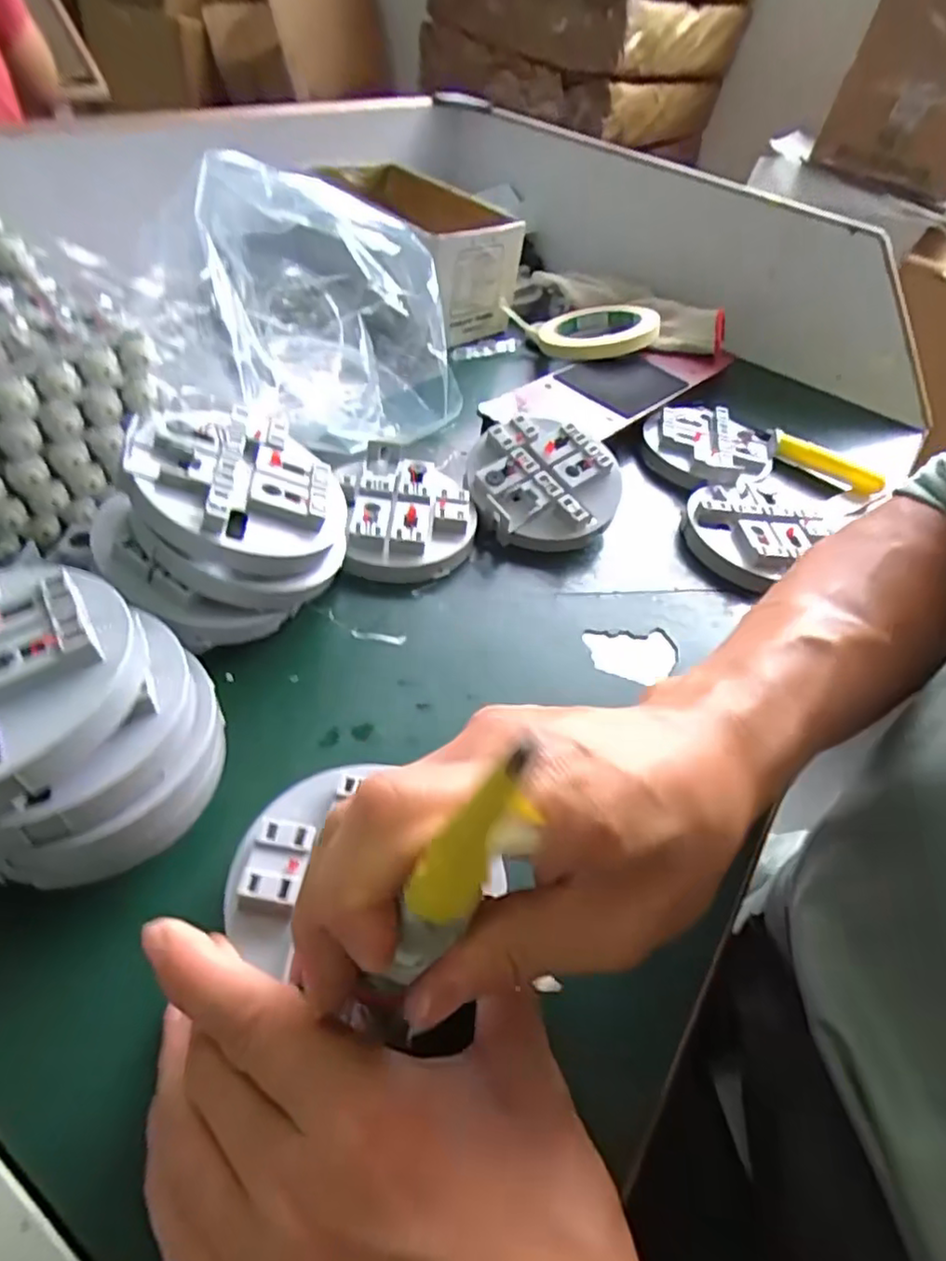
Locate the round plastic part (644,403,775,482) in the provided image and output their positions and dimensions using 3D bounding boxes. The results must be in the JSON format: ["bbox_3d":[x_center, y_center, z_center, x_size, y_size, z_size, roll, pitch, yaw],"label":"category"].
[{"bbox_3d":[0.189,-0.155,0.517,0.099,0.016,0.099,3,44,-3],"label":"round plastic part"}]

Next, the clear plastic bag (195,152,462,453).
[{"bbox_3d":[-0.098,-0.246,0.466,0.152,0.138,0.217,-5,45,-11],"label":"clear plastic bag"}]

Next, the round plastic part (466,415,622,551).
[{"bbox_3d":[0.048,-0.101,0.427,0.094,0.016,0.097,1,68,-3],"label":"round plastic part"}]

